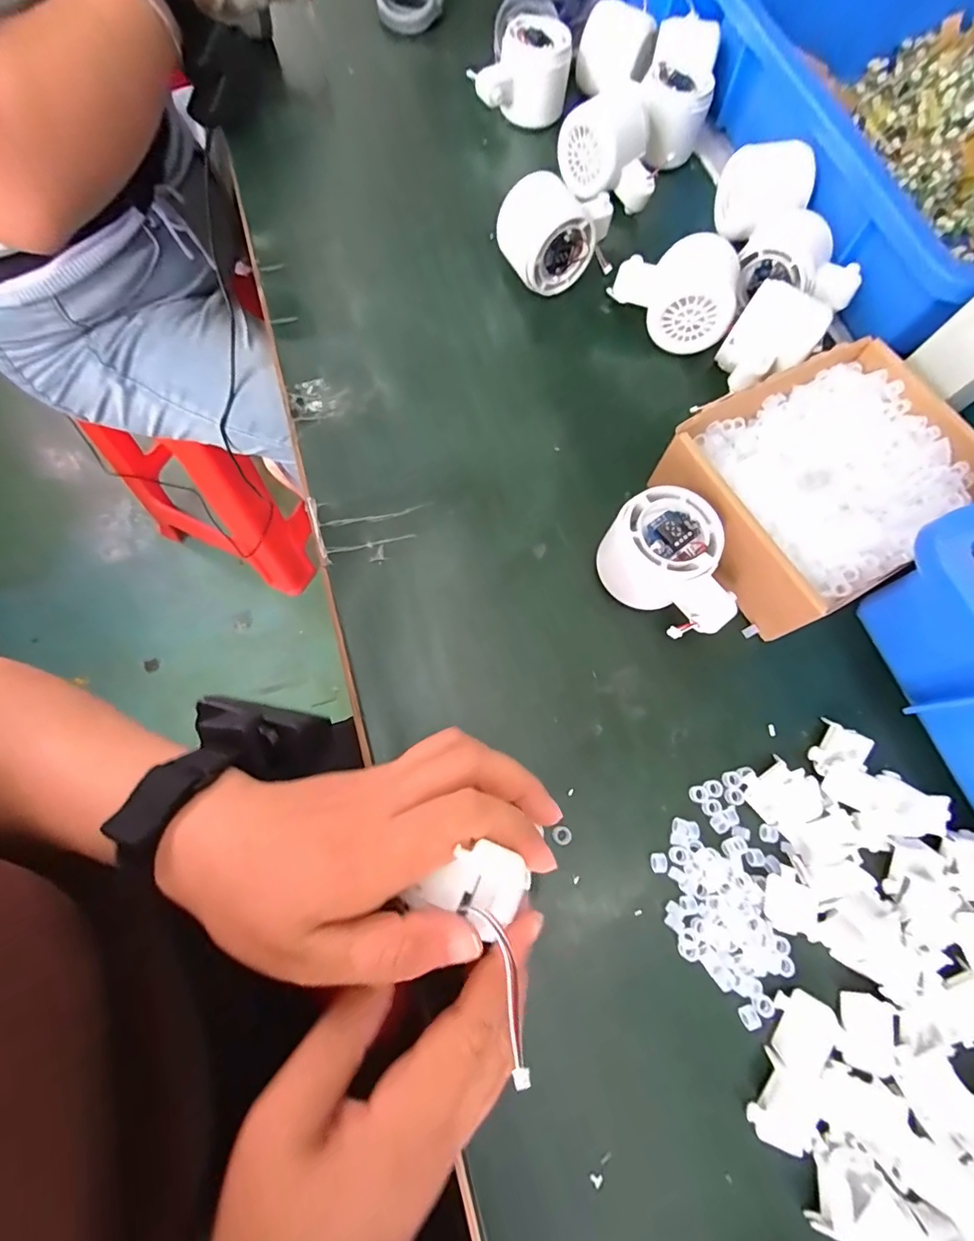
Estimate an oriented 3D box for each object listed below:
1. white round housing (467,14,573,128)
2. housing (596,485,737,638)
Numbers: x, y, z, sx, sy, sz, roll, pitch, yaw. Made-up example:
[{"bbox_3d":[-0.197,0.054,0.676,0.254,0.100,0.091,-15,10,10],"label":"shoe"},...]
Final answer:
[{"bbox_3d":[0.028,-0.482,0.439,0.080,0.059,0.052,-18,74,-9],"label":"white round housing"},{"bbox_3d":[0.107,-0.030,0.286,0.055,0.049,0.080,-36,76,-11],"label":"housing"}]

